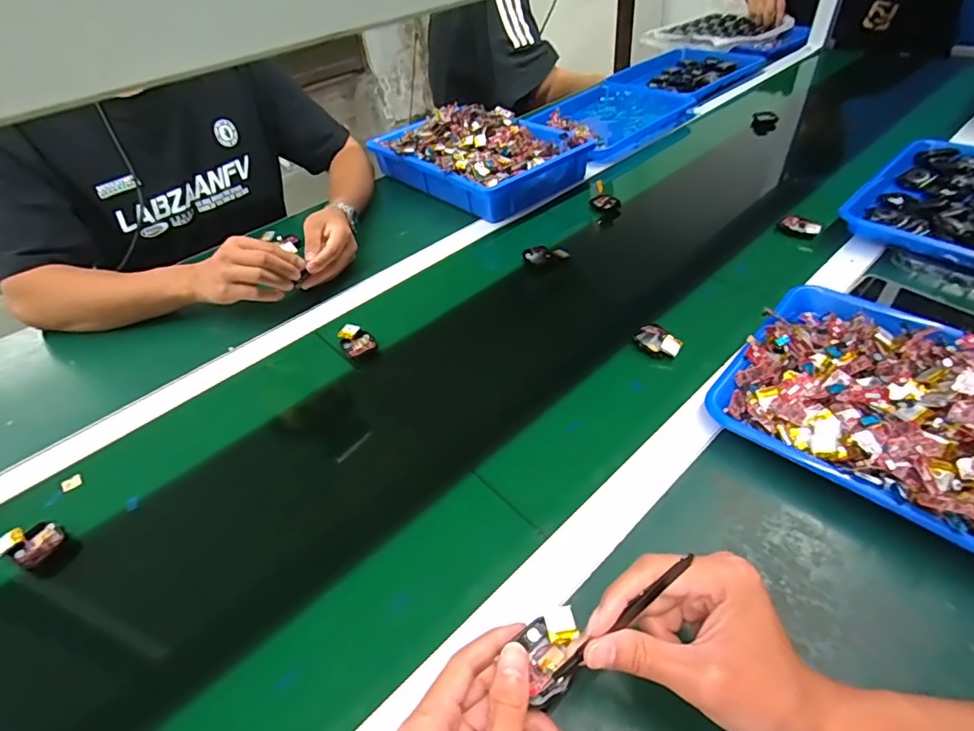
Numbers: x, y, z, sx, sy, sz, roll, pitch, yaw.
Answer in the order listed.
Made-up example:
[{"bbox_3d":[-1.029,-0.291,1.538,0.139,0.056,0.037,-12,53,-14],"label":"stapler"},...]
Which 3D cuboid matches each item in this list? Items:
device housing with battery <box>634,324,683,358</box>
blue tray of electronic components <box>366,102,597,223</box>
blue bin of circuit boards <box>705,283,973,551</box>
[{"bbox_3d":[0.190,-0.027,0.549,0.033,0.018,0.047,-33,48,-25],"label":"device housing with battery"},{"bbox_3d":[-0.017,-0.389,0.917,0.256,0.092,0.349,-34,49,-26],"label":"blue tray of electronic components"},{"bbox_3d":[0.394,0.040,0.426,0.329,0.065,0.245,29,54,33],"label":"blue bin of circuit boards"}]

